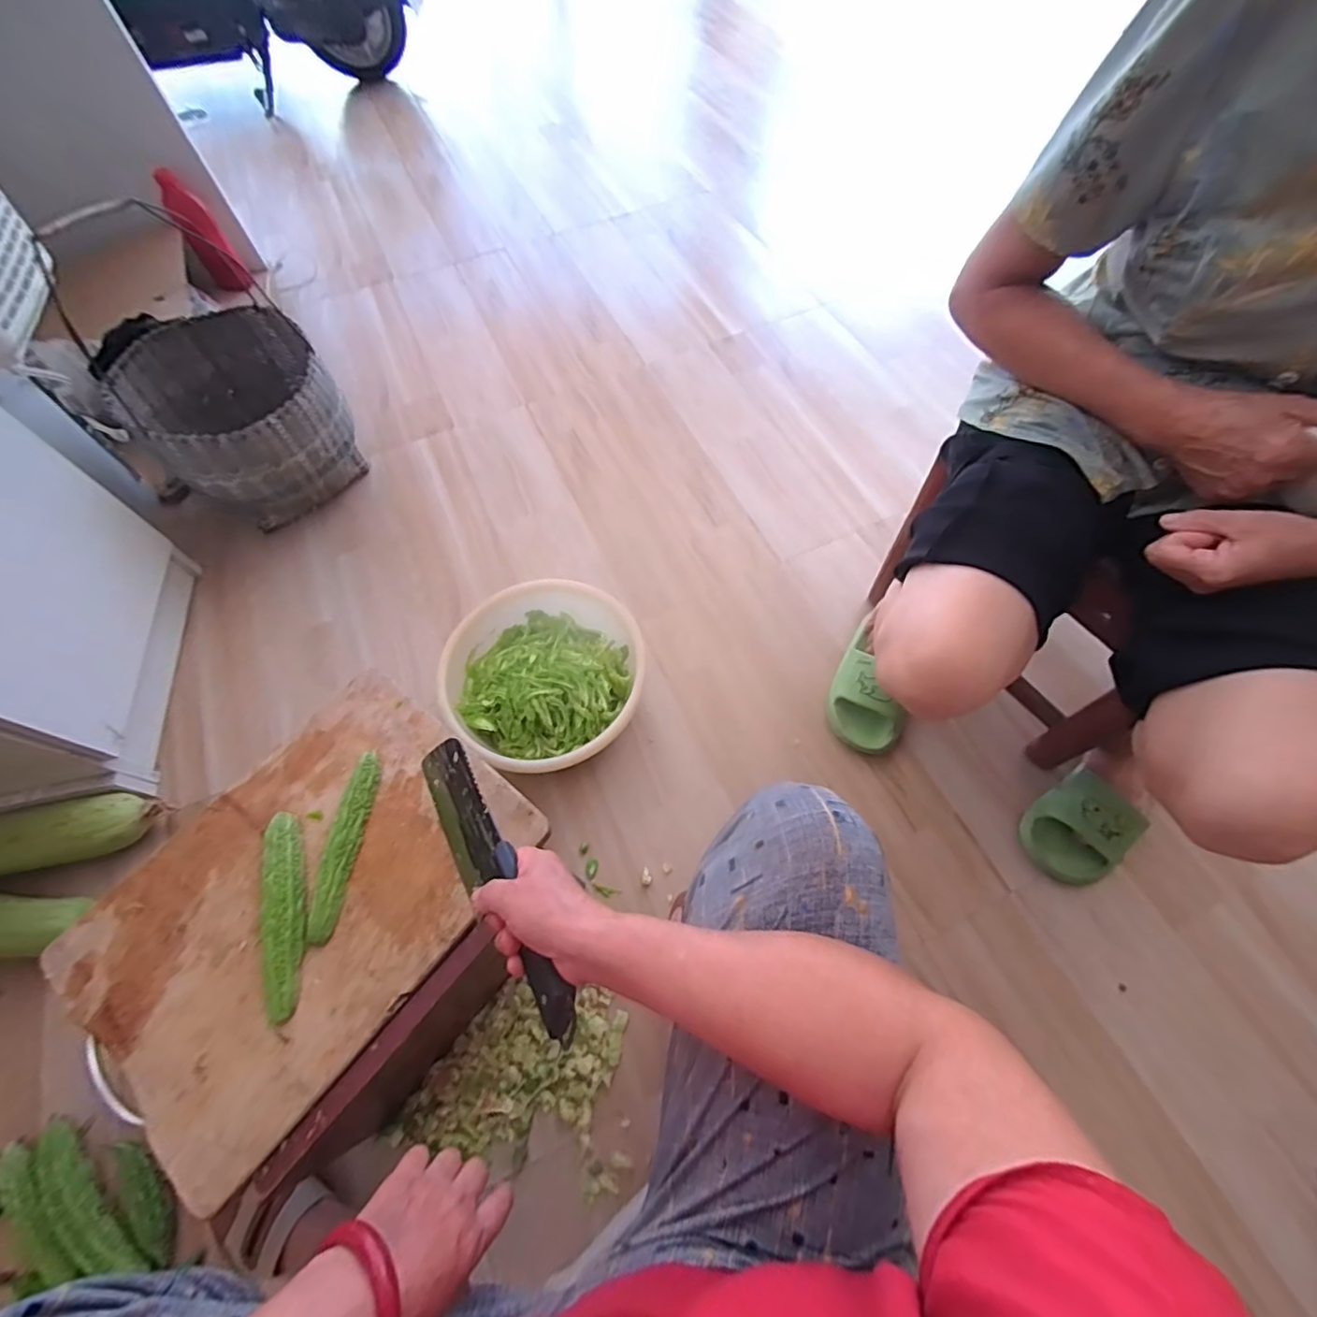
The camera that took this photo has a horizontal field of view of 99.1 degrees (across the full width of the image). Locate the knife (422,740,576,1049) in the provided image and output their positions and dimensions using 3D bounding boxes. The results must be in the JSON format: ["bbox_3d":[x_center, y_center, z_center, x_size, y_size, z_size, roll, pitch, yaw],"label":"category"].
[{"bbox_3d":[-0.142,0.176,0.464,0.015,0.072,0.277,5,35,-45],"label":"knife"}]

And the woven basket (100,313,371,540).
[{"bbox_3d":[-0.729,-0.421,1.024,0.290,0.242,0.322,-42,69,-17],"label":"woven basket"}]

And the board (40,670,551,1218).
[{"bbox_3d":[-0.345,0.224,0.549,0.298,0.031,0.387,35,71,17],"label":"board"}]

